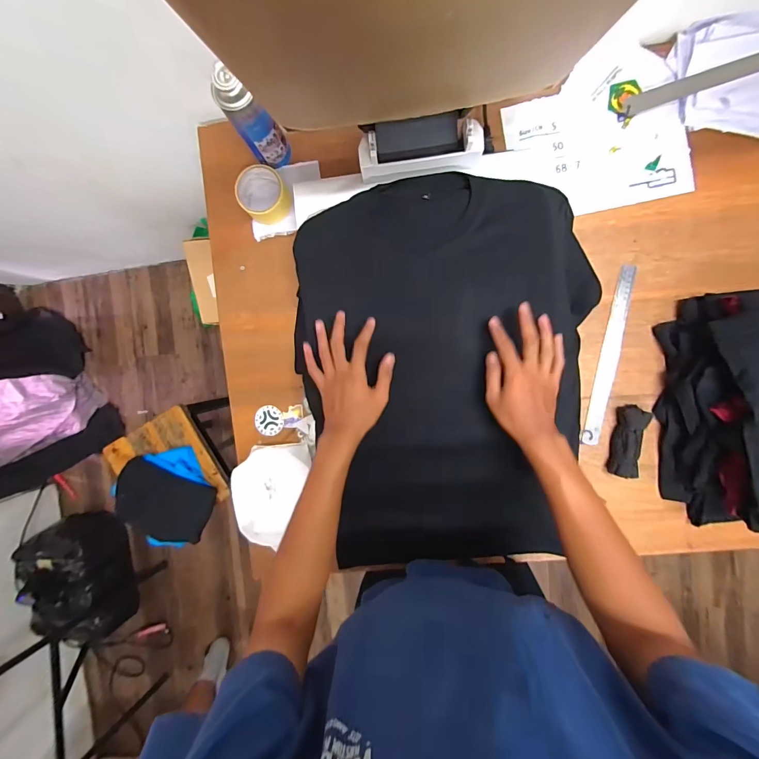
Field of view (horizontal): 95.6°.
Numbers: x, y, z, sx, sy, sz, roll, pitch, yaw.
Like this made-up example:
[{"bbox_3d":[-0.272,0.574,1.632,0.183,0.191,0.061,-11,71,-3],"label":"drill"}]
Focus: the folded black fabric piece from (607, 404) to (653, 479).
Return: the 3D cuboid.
[{"bbox_3d":[0.446,0.111,0.618,0.041,0.033,0.126,8,95,4],"label":"folded black fabric piece"}]

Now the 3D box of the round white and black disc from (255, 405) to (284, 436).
[{"bbox_3d":[-0.217,0.081,0.680,0.052,0.010,0.058,-6,94,5],"label":"round white and black disc"}]

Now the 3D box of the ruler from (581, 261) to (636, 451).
[{"bbox_3d":[0.414,-0.040,0.622,0.031,0.007,0.322,10,96,9],"label":"ruler"}]

